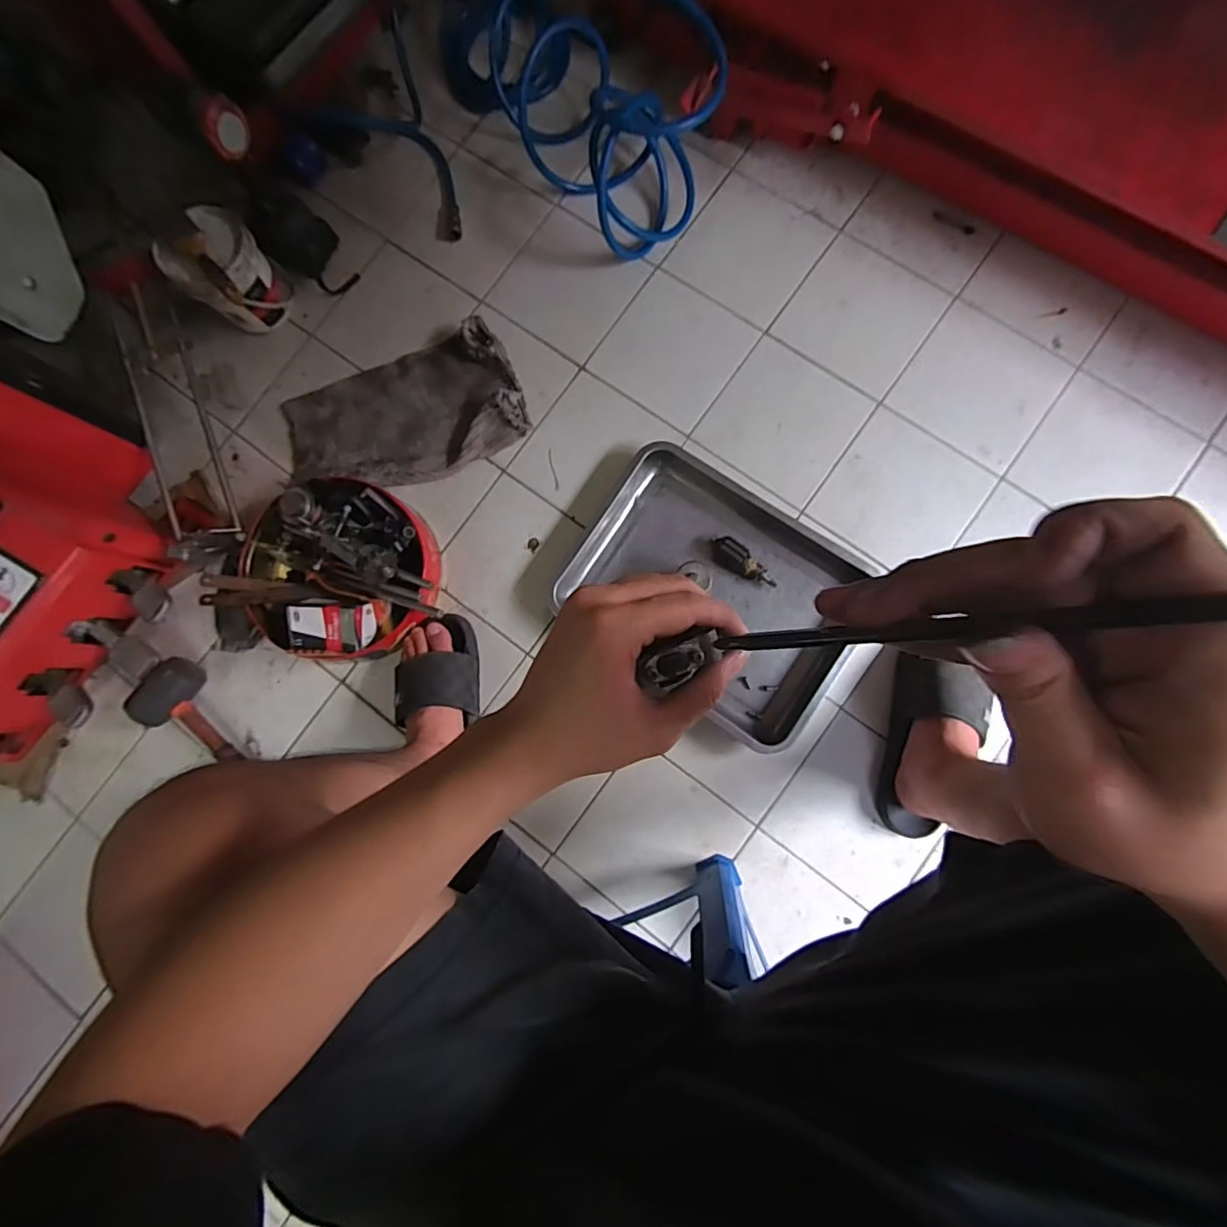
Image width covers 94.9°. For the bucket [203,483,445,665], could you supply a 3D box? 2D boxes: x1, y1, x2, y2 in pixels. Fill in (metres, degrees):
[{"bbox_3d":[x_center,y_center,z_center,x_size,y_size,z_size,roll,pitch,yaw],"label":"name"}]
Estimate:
[{"bbox_3d":[-0.390,-0.065,0.786,0.274,0.112,0.239,23,85,7],"label":"bucket"}]

